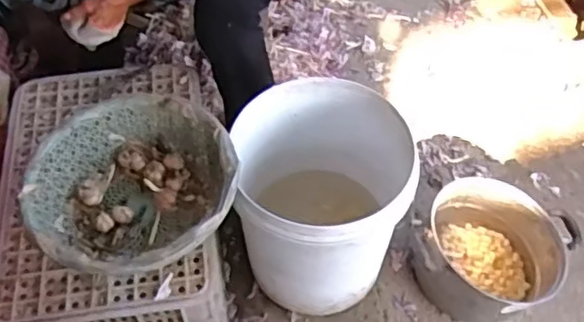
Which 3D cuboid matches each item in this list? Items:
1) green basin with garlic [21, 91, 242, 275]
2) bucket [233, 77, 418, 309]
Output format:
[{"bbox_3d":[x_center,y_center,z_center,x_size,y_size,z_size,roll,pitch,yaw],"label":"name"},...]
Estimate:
[{"bbox_3d":[-0.268,0.053,1.070,0.330,0.136,0.357,-1,54,1],"label":"green basin with garlic"},{"bbox_3d":[0.051,0.089,1.227,0.287,0.396,0.353,-5,54,-2],"label":"bucket"}]

